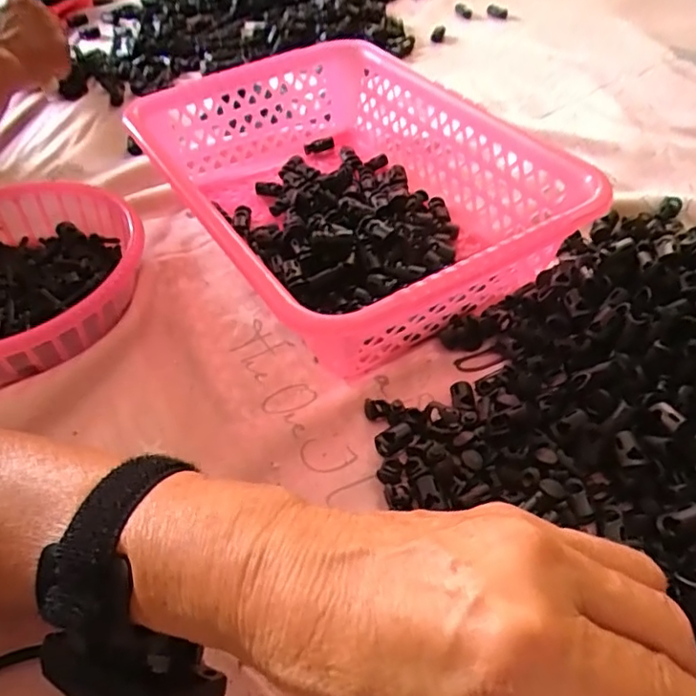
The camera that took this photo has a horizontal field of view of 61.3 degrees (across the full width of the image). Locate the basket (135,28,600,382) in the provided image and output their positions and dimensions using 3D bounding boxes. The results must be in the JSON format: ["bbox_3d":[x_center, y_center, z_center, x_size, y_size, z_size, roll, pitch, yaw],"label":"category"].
[{"bbox_3d":[-0.005,-0.111,0.415,0.213,0.073,0.304,-28,52,-20],"label":"basket"}]

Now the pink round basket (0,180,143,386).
[{"bbox_3d":[-0.217,-0.040,0.384,0.164,0.049,0.158,-2,48,2],"label":"pink round basket"}]

